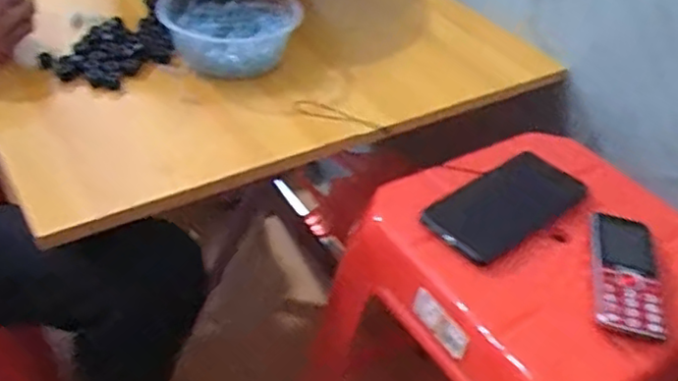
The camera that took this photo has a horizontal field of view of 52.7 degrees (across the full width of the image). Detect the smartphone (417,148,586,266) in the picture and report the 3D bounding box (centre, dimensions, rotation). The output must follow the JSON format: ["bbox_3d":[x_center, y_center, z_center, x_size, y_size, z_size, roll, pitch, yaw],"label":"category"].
[{"bbox_3d":[0.155,0.013,0.627,0.159,0.013,0.081,-29,51,-34],"label":"smartphone"}]

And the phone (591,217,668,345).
[{"bbox_3d":[0.237,0.065,0.568,0.052,0.007,0.137,12,41,7],"label":"phone"}]

